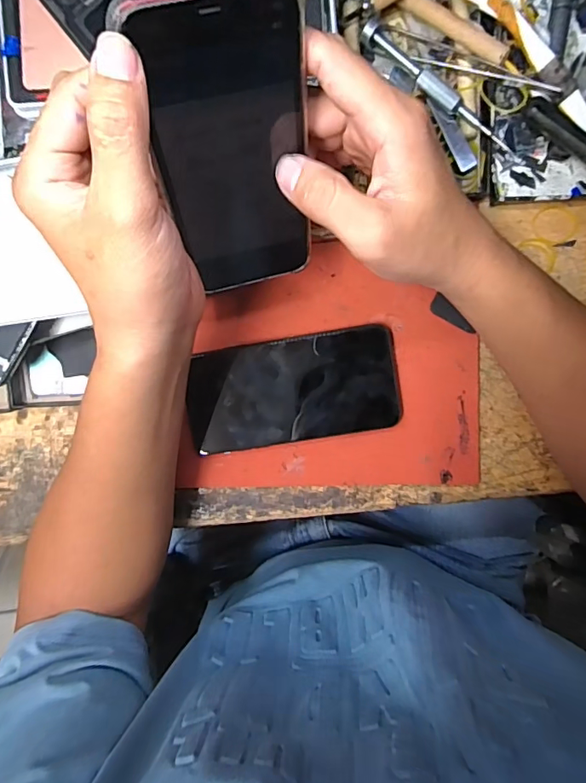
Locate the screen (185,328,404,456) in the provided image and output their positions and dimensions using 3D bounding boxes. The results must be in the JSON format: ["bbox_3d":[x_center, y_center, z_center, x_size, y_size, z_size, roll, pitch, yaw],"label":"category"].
[{"bbox_3d":[-0.001,-0.001,0.357,0.152,0.012,0.074,-9,95,5],"label":"screen"}]

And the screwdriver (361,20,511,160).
[{"bbox_3d":[0.097,-0.201,0.326,0.126,0.014,0.013,40,98,-1],"label":"screwdriver"}]

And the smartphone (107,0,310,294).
[{"bbox_3d":[-0.028,-0.112,0.242,0.071,0.145,0.007,-15,55,-7],"label":"smartphone"}]

